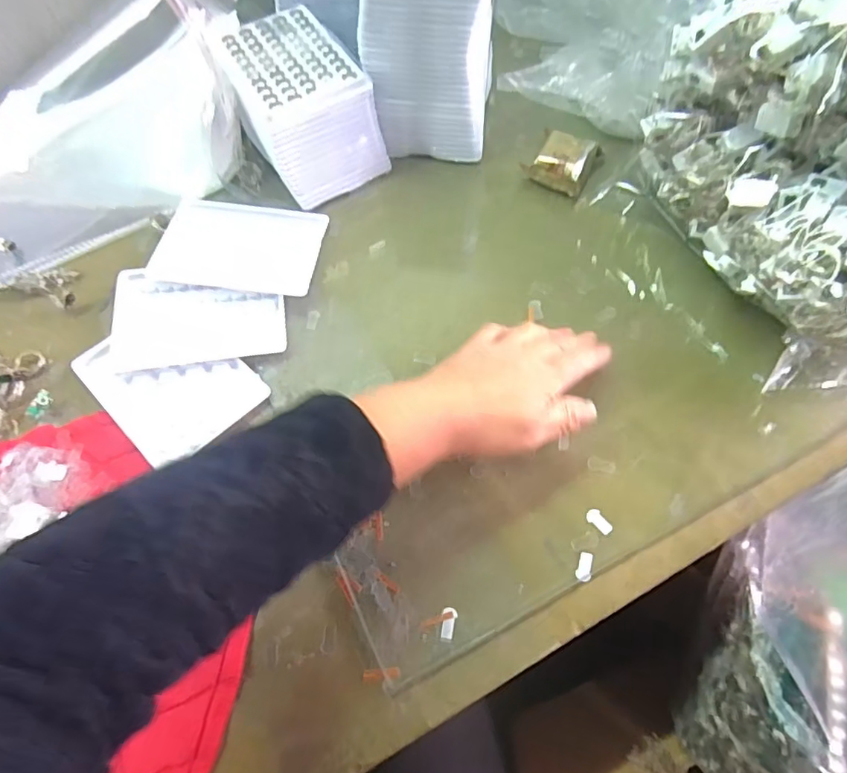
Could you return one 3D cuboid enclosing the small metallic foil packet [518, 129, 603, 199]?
[{"bbox_3d":[0.125,-0.206,0.476,0.055,0.023,0.059,26,68,14],"label":"small metallic foil packet"}]

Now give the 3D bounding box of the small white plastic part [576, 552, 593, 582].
[{"bbox_3d":[0.103,0.114,0.335,0.009,0.004,0.018,17,66,11],"label":"small white plastic part"}]

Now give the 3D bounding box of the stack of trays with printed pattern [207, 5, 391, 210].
[{"bbox_3d":[-0.112,-0.249,0.469,0.103,0.083,0.141,-27,66,-10],"label":"stack of trays with printed pattern"}]

